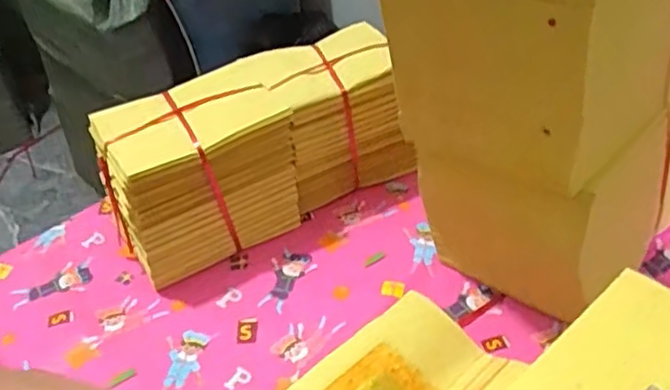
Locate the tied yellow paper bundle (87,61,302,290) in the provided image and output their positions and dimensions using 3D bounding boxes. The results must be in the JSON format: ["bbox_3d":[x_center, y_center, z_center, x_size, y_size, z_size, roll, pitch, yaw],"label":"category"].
[{"bbox_3d":[-0.135,-0.021,0.679,0.168,0.145,0.120,-22,43,-20],"label":"tied yellow paper bundle"}]

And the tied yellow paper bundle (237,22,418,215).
[{"bbox_3d":[-0.009,-0.080,0.736,0.130,0.146,0.113,-22,43,-20],"label":"tied yellow paper bundle"}]

